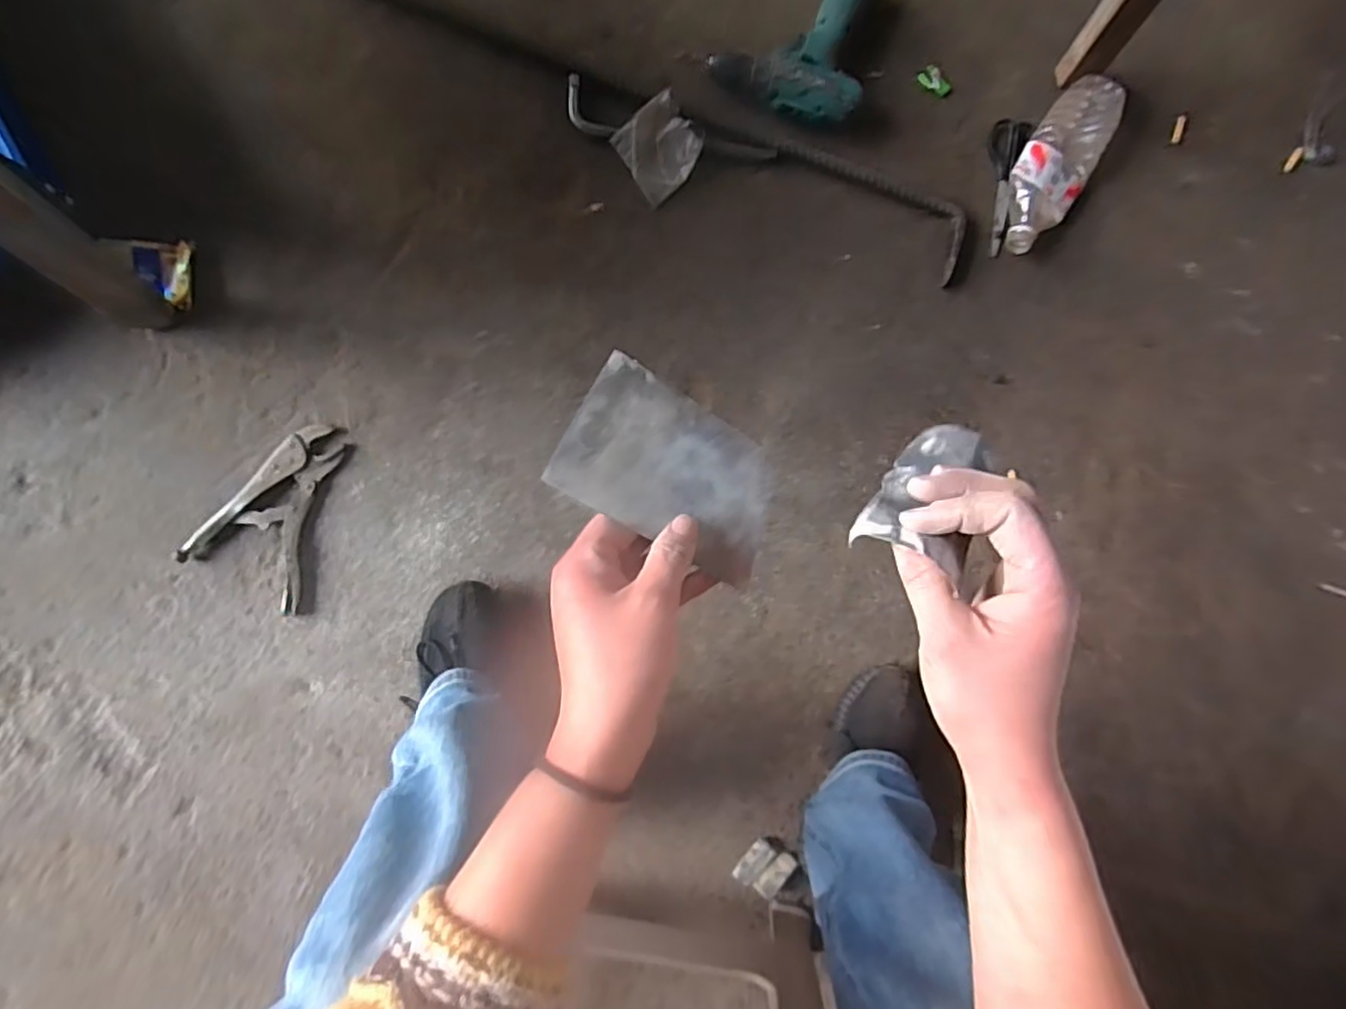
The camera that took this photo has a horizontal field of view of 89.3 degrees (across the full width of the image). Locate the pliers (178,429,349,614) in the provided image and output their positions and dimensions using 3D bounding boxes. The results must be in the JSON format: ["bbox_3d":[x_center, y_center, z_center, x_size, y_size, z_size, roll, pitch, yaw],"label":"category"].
[{"bbox_3d":[-0.453,0.001,0.771,0.125,0.019,0.208,22,88,-4],"label":"pliers"}]

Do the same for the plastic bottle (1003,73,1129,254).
[{"bbox_3d":[0.446,-0.393,0.792,0.084,0.046,0.204,32,88,-4],"label":"plastic bottle"}]

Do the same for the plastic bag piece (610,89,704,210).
[{"bbox_3d":[-0.015,-0.411,0.786,0.088,0.014,0.092,-35,95,15],"label":"plastic bag piece"}]

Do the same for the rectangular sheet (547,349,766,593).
[{"bbox_3d":[0.003,-0.016,0.355,0.122,0.004,0.073,31,83,-22],"label":"rectangular sheet"}]

